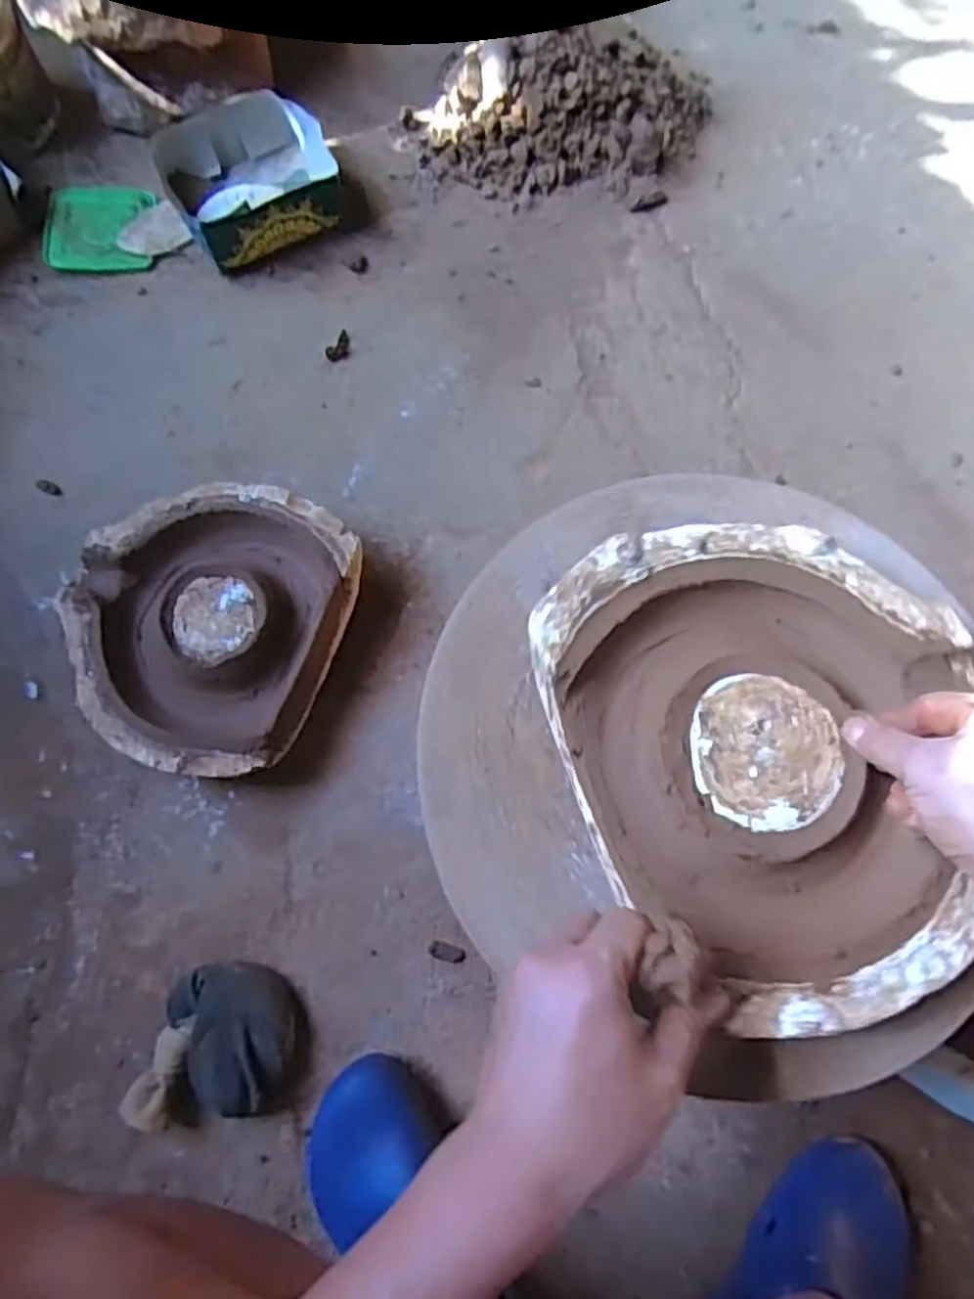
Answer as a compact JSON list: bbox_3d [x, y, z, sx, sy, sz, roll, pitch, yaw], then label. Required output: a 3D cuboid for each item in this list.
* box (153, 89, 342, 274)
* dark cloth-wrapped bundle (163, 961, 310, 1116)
[{"bbox_3d":[-0.304,-0.614,0.977,0.205,0.068,0.222,-27,75,-9],"label":"box"},{"bbox_3d":[-0.219,0.347,0.679,0.104,0.054,0.134,-26,75,-8],"label":"dark cloth-wrapped bundle"}]

